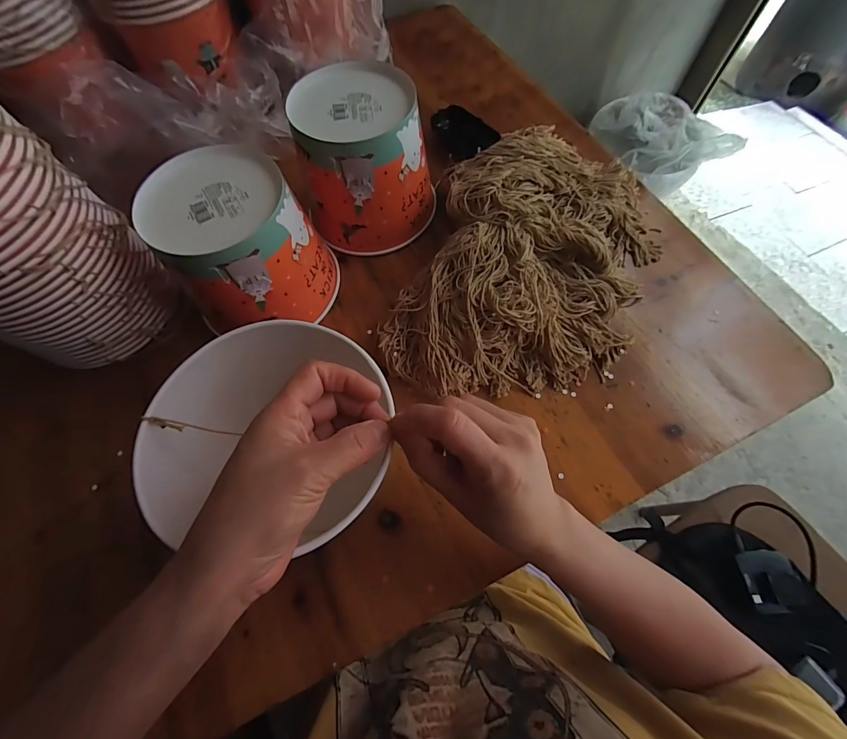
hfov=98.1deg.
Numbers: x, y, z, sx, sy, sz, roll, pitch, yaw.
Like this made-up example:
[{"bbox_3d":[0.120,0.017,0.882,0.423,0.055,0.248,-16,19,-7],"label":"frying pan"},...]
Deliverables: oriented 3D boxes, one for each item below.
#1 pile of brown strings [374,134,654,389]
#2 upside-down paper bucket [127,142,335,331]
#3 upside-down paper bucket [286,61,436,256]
[{"bbox_3d":[0.116,-0.116,0.399,0.254,0.075,0.329,20,70,10],"label":"pile of brown strings"},{"bbox_3d":[-0.177,-0.118,0.379,0.148,0.138,0.133,-30,70,-10],"label":"upside-down paper bucket"},{"bbox_3d":[-0.062,-0.232,0.421,0.137,0.136,0.136,-5,68,0],"label":"upside-down paper bucket"}]

